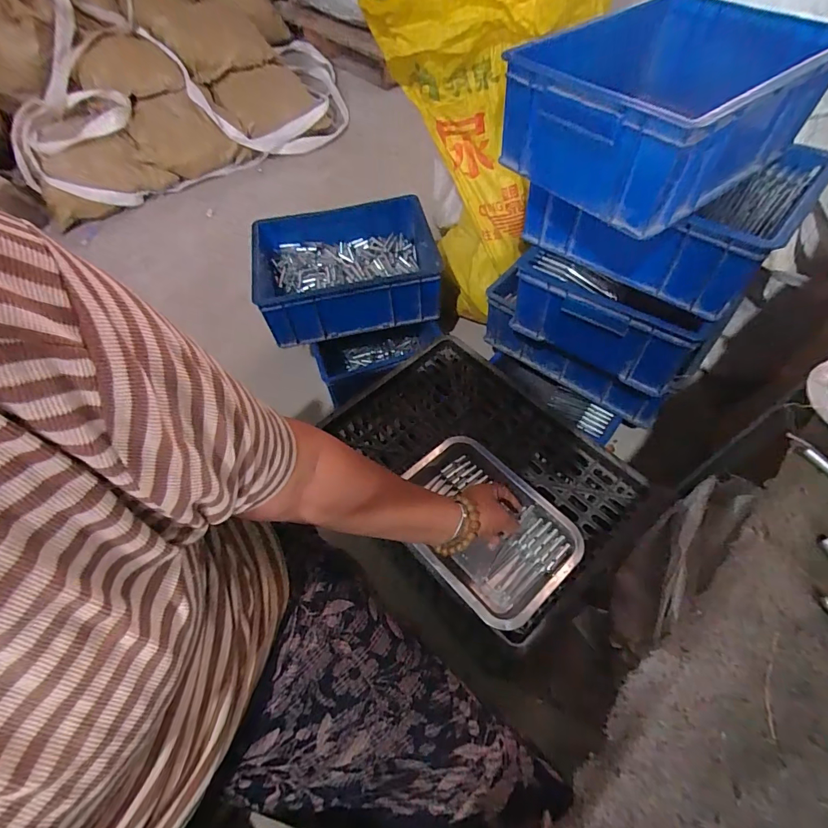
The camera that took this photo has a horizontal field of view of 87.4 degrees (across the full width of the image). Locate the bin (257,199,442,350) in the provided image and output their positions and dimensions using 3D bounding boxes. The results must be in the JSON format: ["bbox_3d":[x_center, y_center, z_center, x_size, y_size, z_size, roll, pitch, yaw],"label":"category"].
[{"bbox_3d":[-0.152,-0.347,1.041,0.430,0.142,0.316,-8,56,-2],"label":"bin"}]

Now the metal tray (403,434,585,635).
[{"bbox_3d":[0.099,0.160,0.638,0.196,0.041,0.260,-40,63,-21],"label":"metal tray"}]

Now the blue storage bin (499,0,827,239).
[{"bbox_3d":[0.301,-0.385,0.542,0.325,0.125,0.256,-32,60,-17],"label":"blue storage bin"}]

